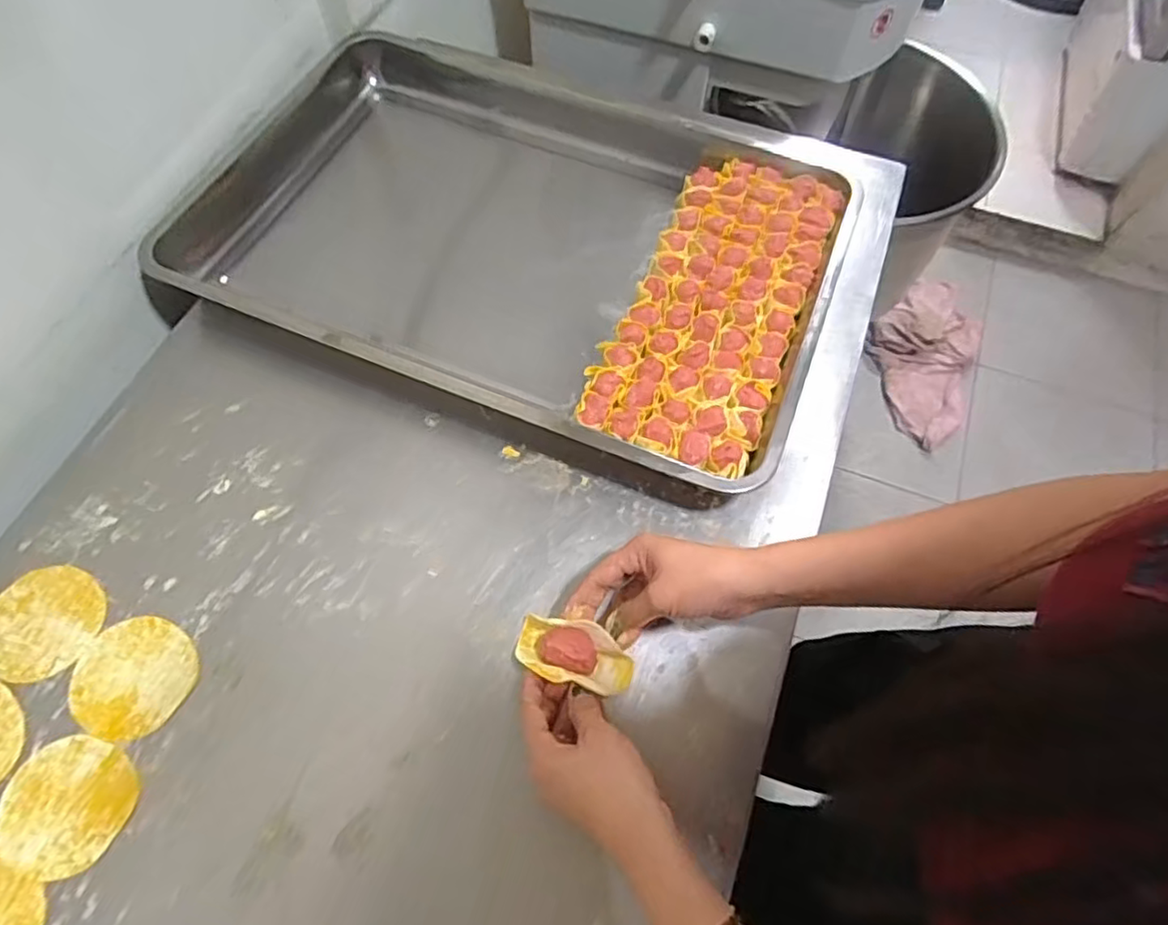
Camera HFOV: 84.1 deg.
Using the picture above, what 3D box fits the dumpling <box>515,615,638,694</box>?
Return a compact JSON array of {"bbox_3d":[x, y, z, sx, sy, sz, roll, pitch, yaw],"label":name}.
[{"bbox_3d":[-0.006,0.137,0.462,0.084,0.032,0.042,19,64,4],"label":"dumpling"}]

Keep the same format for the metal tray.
[{"bbox_3d":[-0.081,-0.234,0.637,0.630,0.053,0.409,20,65,9],"label":"metal tray"}]

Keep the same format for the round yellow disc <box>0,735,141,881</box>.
[{"bbox_3d":[-0.346,0.228,0.431,0.085,0.004,0.079,1,63,-1],"label":"round yellow disc"}]

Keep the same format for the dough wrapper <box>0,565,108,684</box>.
[{"bbox_3d":[-0.405,0.119,0.484,0.086,0.004,0.082,21,65,9],"label":"dough wrapper"}]

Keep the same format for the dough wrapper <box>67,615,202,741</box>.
[{"bbox_3d":[-0.325,0.154,0.467,0.084,0.004,0.080,1,63,-1],"label":"dough wrapper"}]

